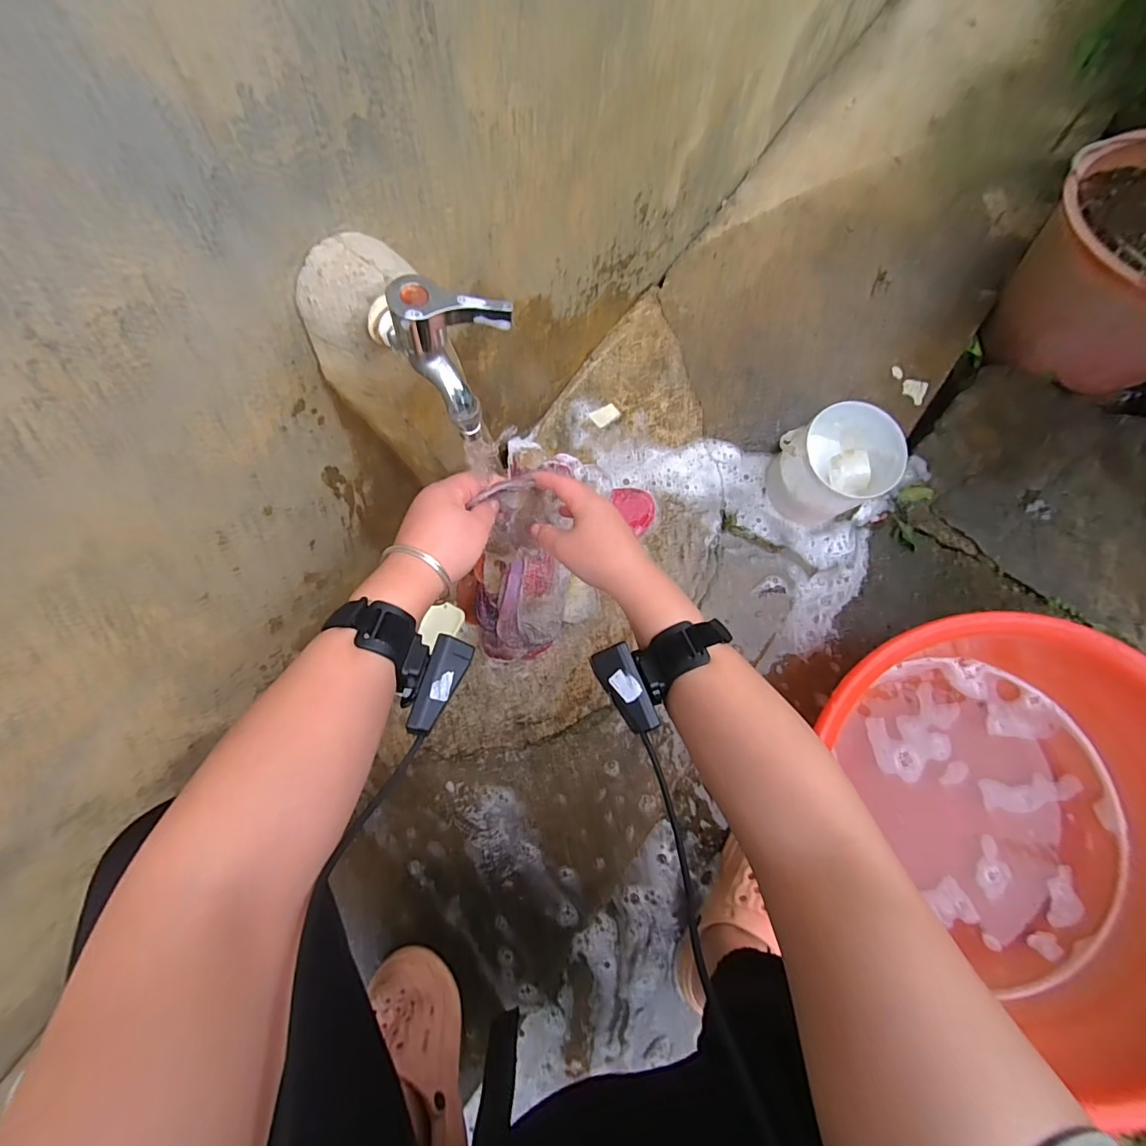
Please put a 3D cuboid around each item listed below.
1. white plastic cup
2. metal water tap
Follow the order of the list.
[{"bbox_3d":[0.343,-0.145,0.671,0.118,0.137,0.126,0,79,-1],"label":"white plastic cup"},{"bbox_3d":[-0.079,-0.143,0.298,0.078,0.084,0.054,44,81,9],"label":"metal water tap"}]

